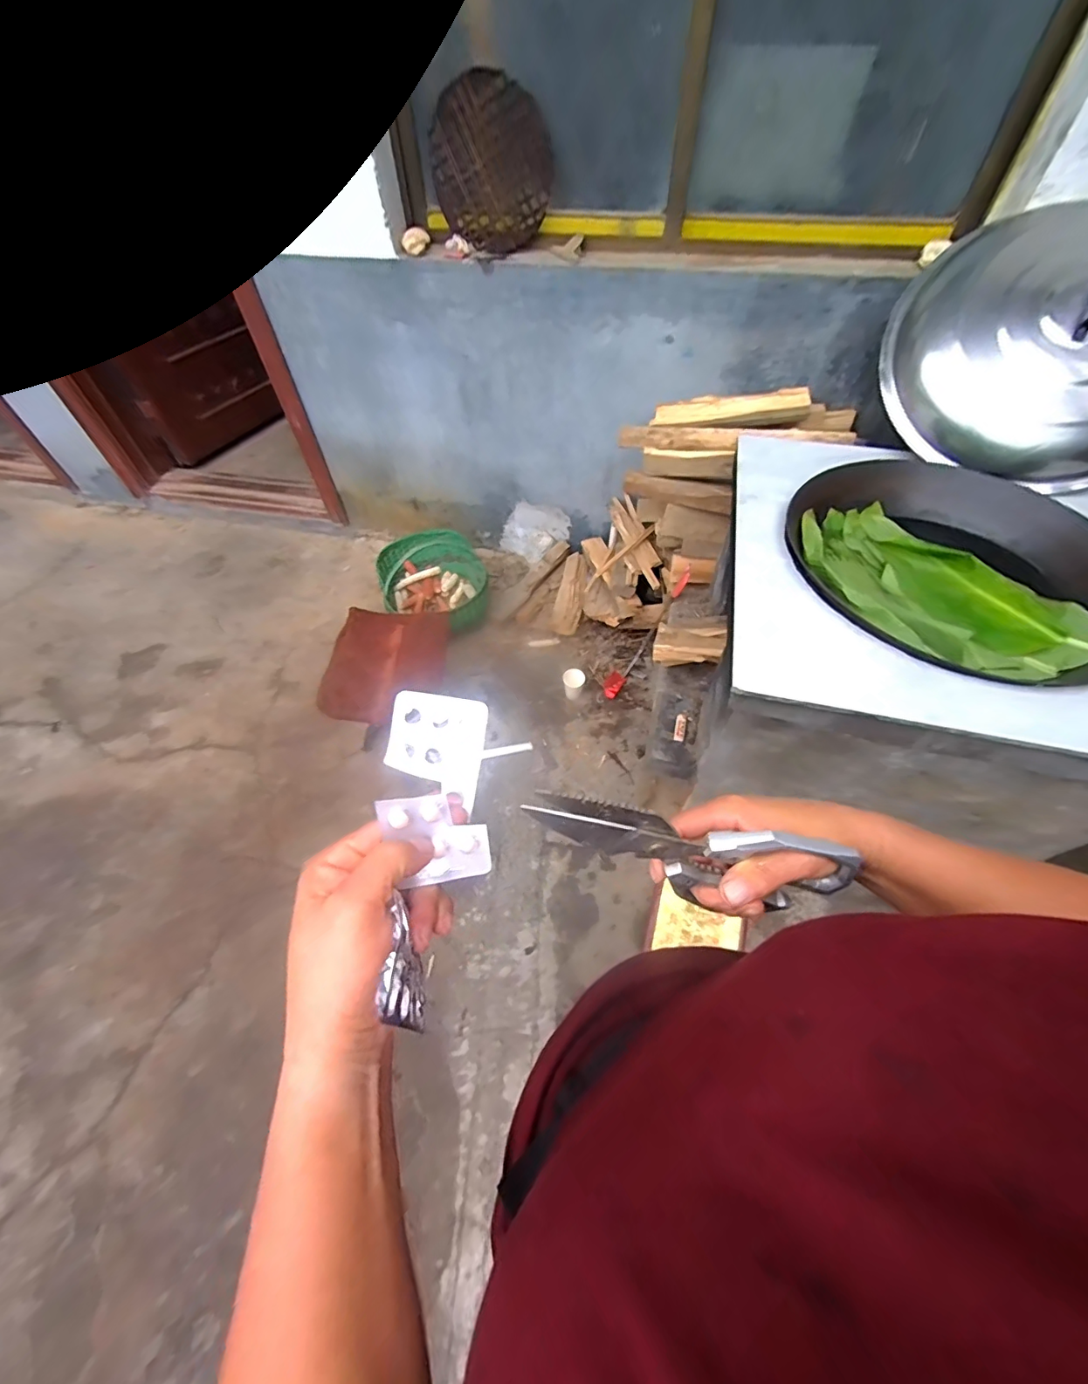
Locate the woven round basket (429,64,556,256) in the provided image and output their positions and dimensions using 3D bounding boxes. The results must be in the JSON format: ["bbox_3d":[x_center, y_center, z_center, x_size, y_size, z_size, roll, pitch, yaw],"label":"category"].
[{"bbox_3d":[-0.129,-1.309,1.238,0.299,0.309,0.058,-2,54,-1],"label":"woven round basket"}]

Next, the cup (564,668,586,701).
[{"bbox_3d":[0.099,-0.025,1.615,0.066,0.095,0.064,-1,56,1],"label":"cup"}]

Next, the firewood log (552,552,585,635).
[{"bbox_3d":[0.099,-0.370,1.810,0.096,0.086,0.336,8,54,7],"label":"firewood log"}]

